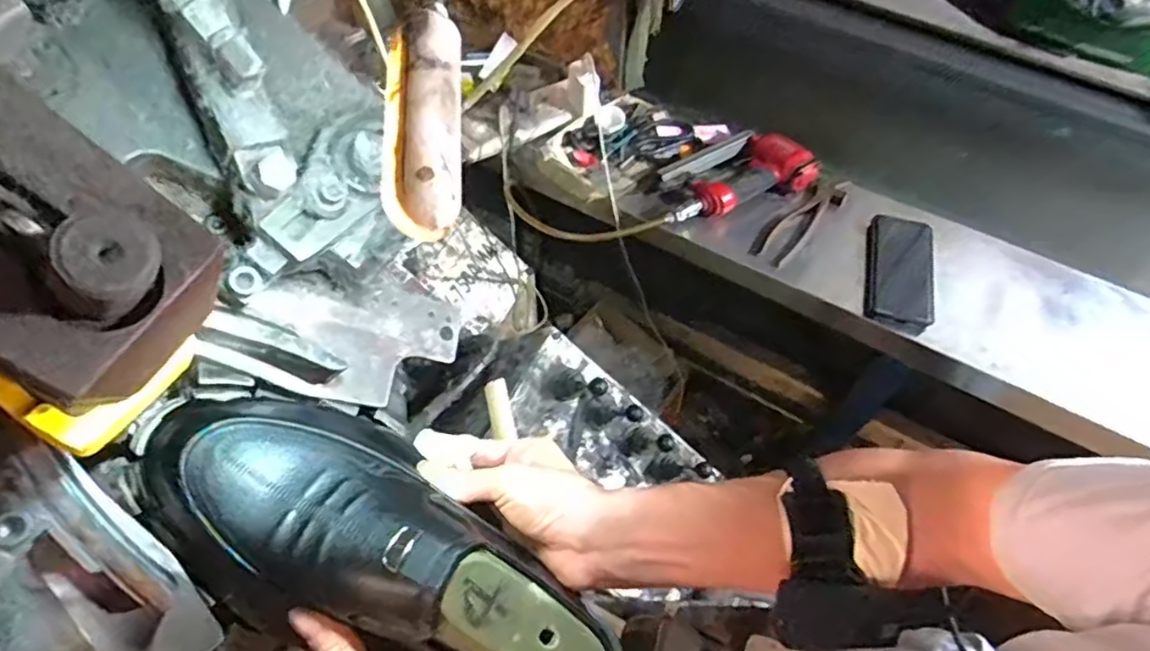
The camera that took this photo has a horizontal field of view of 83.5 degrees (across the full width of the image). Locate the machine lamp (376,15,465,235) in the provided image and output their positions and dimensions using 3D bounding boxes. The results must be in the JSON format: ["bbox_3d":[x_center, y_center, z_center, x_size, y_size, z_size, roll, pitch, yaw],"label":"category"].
[{"bbox_3d":[-0.048,-0.070,0.209,0.023,0.021,0.092,-3,58,-3],"label":"machine lamp"}]

